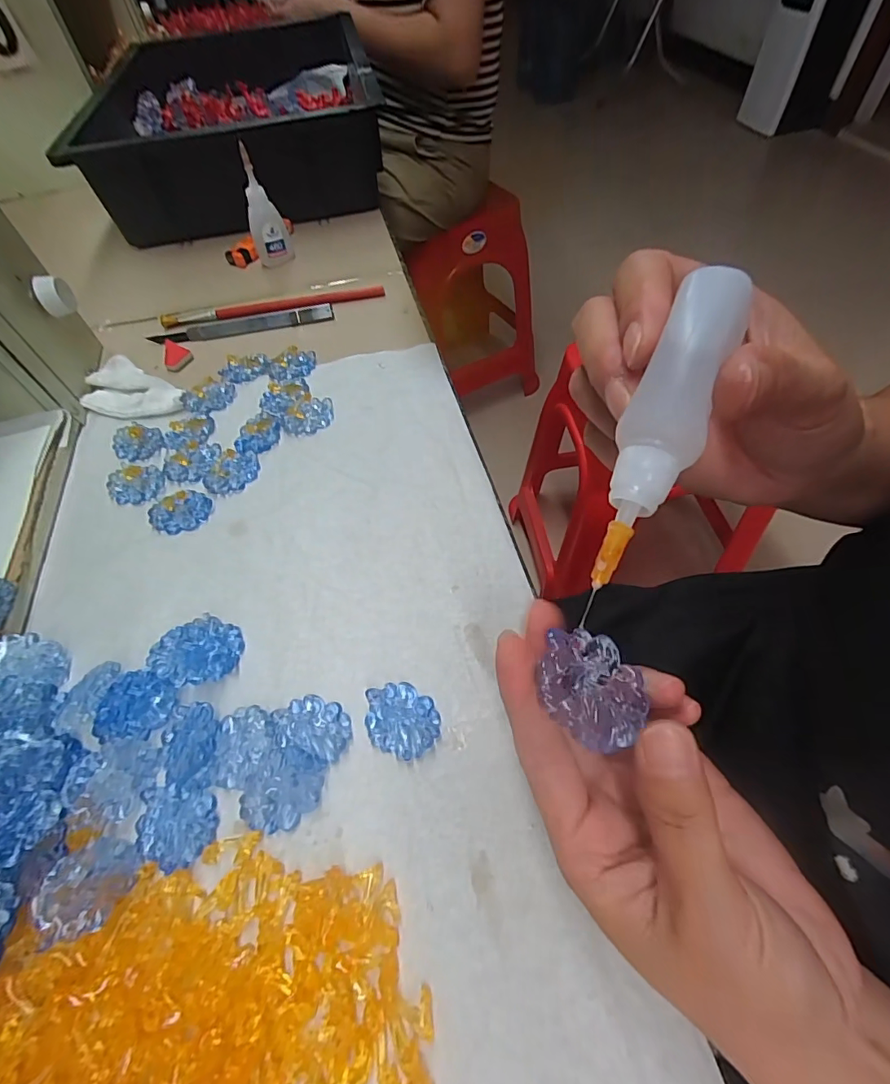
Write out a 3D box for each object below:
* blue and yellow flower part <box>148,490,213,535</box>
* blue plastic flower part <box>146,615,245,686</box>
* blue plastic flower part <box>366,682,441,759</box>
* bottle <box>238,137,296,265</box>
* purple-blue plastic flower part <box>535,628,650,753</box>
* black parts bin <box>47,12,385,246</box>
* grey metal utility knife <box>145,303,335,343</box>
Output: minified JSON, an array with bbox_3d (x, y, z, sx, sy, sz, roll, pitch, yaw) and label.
[{"bbox_3d":[-0.165,-0.019,0.297,0.036,0.006,0.028,-18,57,-7],"label":"blue and yellow flower part"},{"bbox_3d":[-0.124,0.055,0.241,0.032,0.016,0.038,31,64,22],"label":"blue plastic flower part"},{"bbox_3d":[-0.021,0.081,0.221,0.037,0.007,0.030,29,63,21],"label":"blue plastic flower part"},{"bbox_3d":[-0.168,-0.304,0.437,0.033,0.093,0.016,-15,57,-6],"label":"bottle"},{"bbox_3d":[0.046,0.044,0.149,0.028,0.005,0.035,-35,61,-18],"label":"purple-blue plastic flower part"},{"bbox_3d":[-0.246,-0.507,0.577,0.300,0.099,0.441,-12,57,-3],"label":"black parts bin"},{"bbox_3d":[-0.173,-0.186,0.409,0.153,0.009,0.017,-11,57,-3],"label":"grey metal utility knife"}]

